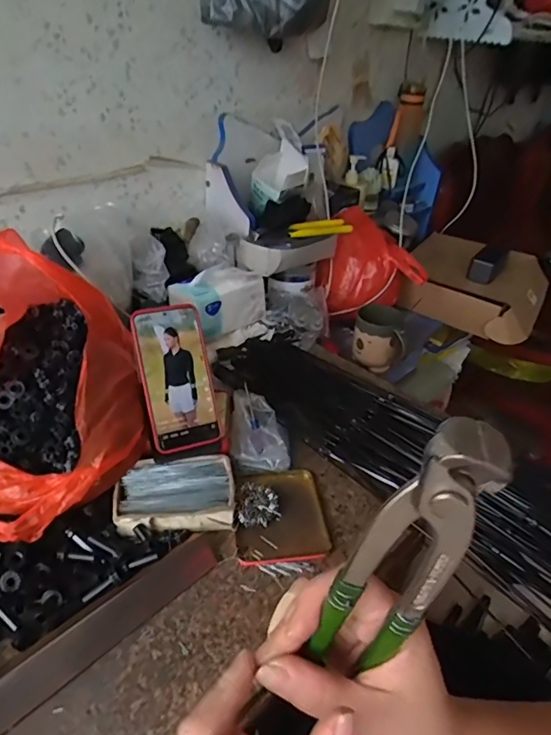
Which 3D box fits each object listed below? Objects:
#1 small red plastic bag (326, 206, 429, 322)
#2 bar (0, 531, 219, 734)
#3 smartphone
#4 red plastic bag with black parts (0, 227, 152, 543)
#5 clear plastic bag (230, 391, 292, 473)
[{"bbox_3d":[0.183,-0.206,0.992,0.175,0.178,0.167,-15,37,-21],"label":"small red plastic bag"},{"bbox_3d":[-0.170,0.242,0.418,0.286,0.008,0.040,-28,79,-38],"label":"bar"},{"bbox_3d":[-0.113,0.010,0.557,0.079,0.163,0.012,-12,-1,-21],"label":"smartphone"},{"bbox_3d":[-0.254,0.000,0.519,0.215,0.188,0.263,-24,41,-31],"label":"red plastic bag with black parts"},{"bbox_3d":[-0.022,0.077,0.626,0.069,0.032,0.119,-3,35,-4],"label":"clear plastic bag"}]

